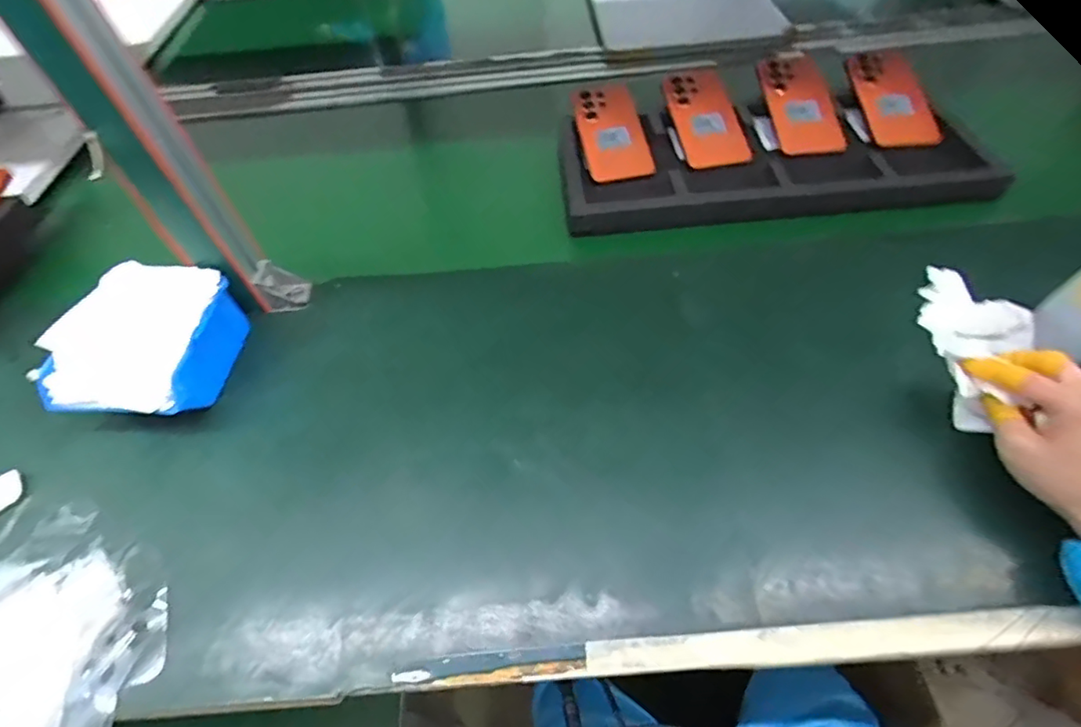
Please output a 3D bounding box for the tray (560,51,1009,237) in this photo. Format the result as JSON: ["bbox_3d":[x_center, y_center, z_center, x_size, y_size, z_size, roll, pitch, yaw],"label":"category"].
[{"bbox_3d":[0.256,-0.277,0.650,0.460,0.054,0.259,-6,62,7],"label":"tray"}]

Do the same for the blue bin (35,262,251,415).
[{"bbox_3d":[-0.358,-0.013,0.488,0.120,0.083,0.141,4,54,7],"label":"blue bin"}]

